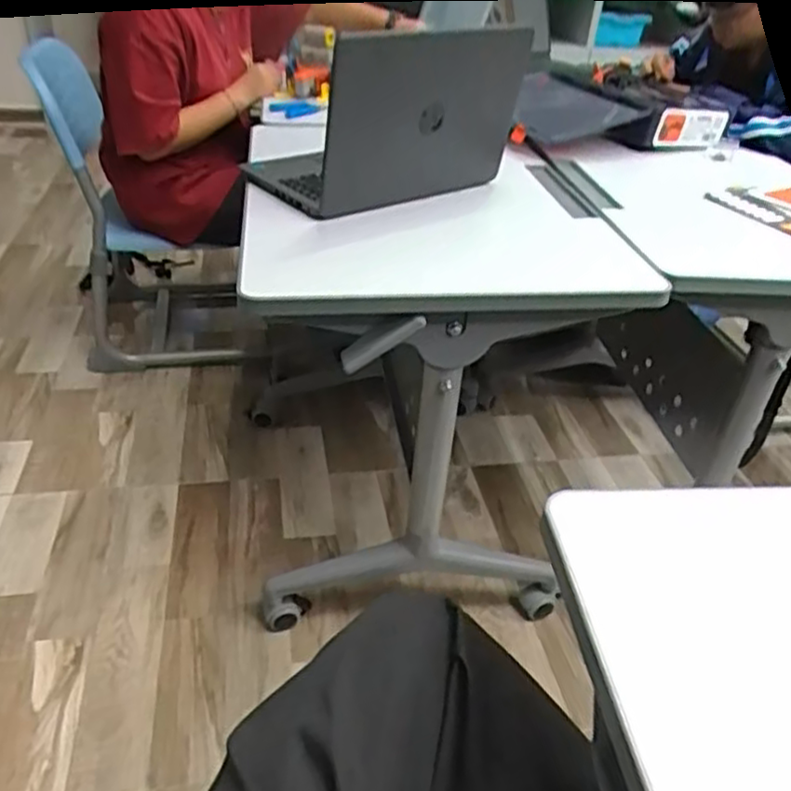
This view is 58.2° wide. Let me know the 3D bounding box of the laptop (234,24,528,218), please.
[{"bbox_3d":[-0.019,-0.386,0.980,0.304,0.233,0.251,-20,42,-31],"label":"laptop"}]

